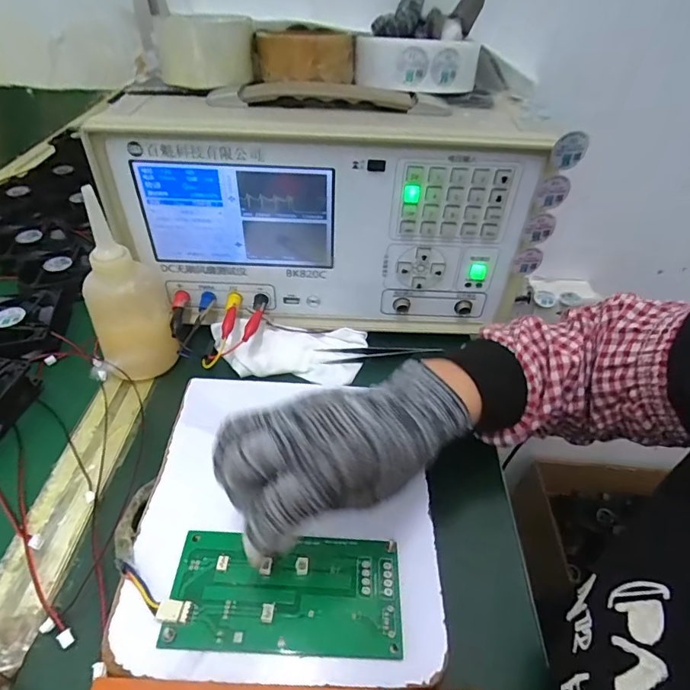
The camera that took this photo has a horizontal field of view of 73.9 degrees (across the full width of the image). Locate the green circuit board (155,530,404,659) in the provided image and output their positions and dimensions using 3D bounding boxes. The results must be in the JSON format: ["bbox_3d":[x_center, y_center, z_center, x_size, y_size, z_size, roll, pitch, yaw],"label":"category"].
[{"bbox_3d":[-0.034,0.144,0.272,0.134,0.007,0.064,2,43,0],"label":"green circuit board"}]

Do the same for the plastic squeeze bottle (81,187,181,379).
[{"bbox_3d":[-0.186,-0.049,0.380,0.063,0.135,0.069,-18,47,-19],"label":"plastic squeeze bottle"}]

